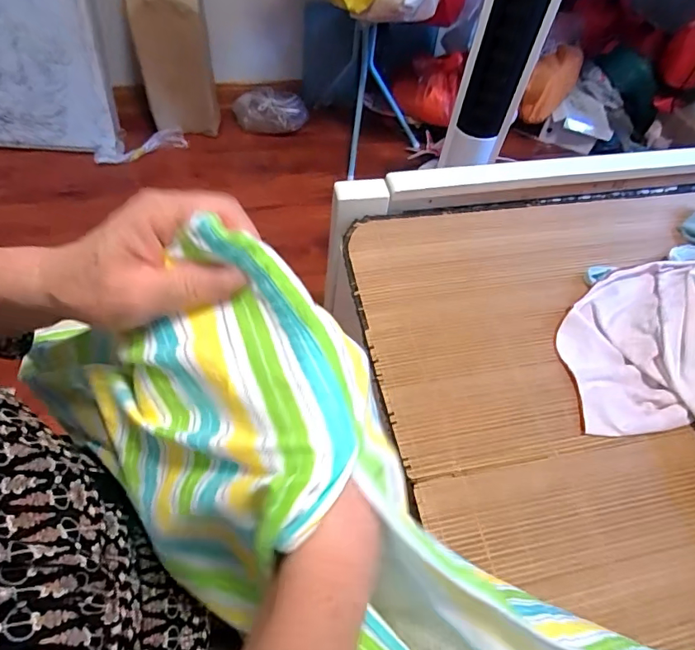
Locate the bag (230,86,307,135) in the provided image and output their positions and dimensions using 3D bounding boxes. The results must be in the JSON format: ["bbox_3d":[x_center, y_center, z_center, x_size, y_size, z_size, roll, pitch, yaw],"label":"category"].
[{"bbox_3d":[-0.277,-0.759,1.671,0.266,0.104,0.129,-1,57,-5],"label":"bag"}]

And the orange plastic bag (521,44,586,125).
[{"bbox_3d":[0.709,-0.836,1.630,0.146,0.226,0.182,26,59,13],"label":"orange plastic bag"}]

